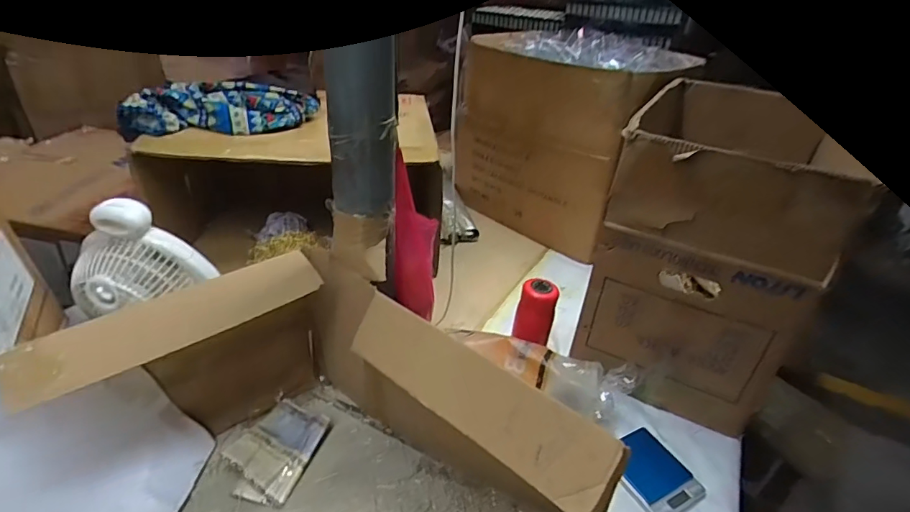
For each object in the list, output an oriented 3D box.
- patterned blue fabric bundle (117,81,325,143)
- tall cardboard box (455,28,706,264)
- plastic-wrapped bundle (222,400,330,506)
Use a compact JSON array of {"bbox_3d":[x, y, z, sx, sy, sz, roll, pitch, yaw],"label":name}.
[{"bbox_3d":[-0.517,-0.331,1.053,0.392,0.083,0.126,-10,35,-24],"label":"patterned blue fabric bundle"},{"bbox_3d":[0.289,-0.345,1.377,0.272,0.512,0.528,-22,41,-36],"label":"tall cardboard box"},{"bbox_3d":[-0.269,0.287,0.711,0.108,0.030,0.152,14,33,12],"label":"plastic-wrapped bundle"}]

